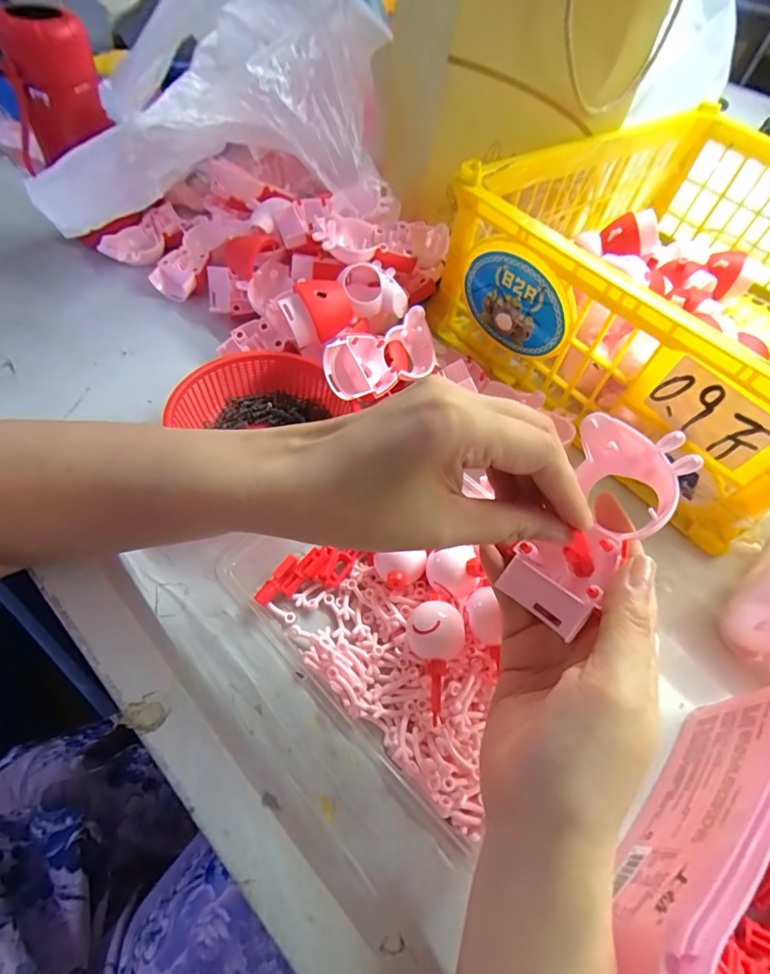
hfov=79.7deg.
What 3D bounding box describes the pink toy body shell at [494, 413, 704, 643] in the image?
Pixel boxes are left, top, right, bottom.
[{"bbox_3d":[0.099,0.018,0.221,0.046,0.033,0.104,28,93,11],"label":"pink toy body shell"}]

